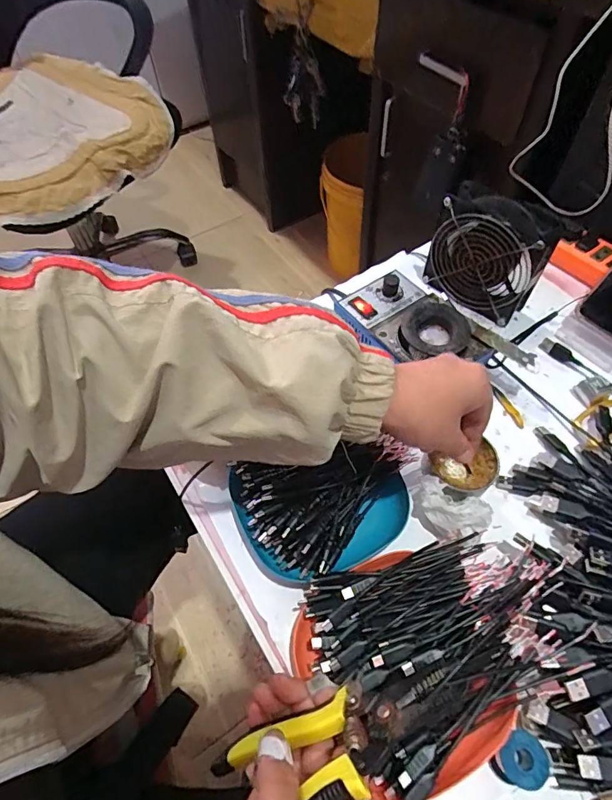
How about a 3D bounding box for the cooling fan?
[{"bbox_3d":[0.199,-0.161,0.506,0.121,0.108,0.052,33,64,21],"label":"cooling fan"}]

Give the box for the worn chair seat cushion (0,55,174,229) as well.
[{"bbox_3d":[-0.535,-0.532,0.922,0.430,0.095,0.468,27,62,18],"label":"worn chair seat cushion"}]

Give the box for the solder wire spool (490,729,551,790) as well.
[{"bbox_3d":[0.143,0.241,0.304,0.032,0.024,0.027,-38,63,-20],"label":"solder wire spool"}]

